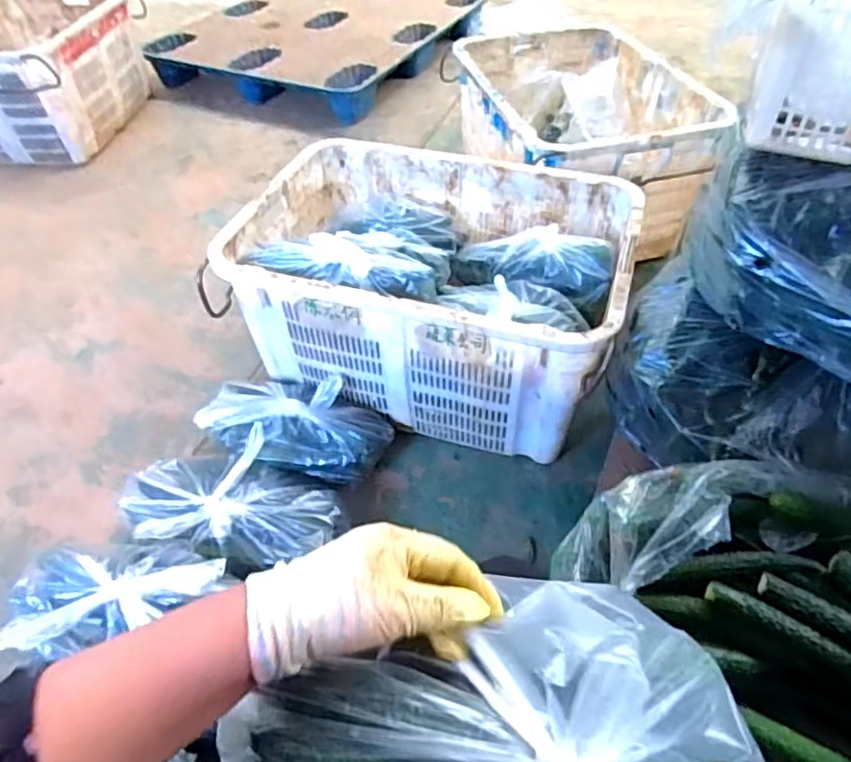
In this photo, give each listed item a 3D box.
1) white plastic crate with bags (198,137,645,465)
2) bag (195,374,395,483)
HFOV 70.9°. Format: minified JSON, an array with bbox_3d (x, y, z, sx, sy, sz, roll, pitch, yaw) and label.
[{"bbox_3d":[0.016,-0.179,1.151,0.655,0.308,0.467,13,49,12],"label":"white plastic crate with bags"},{"bbox_3d":[-0.234,0.074,1.084,0.336,0.120,0.161,8,49,9],"label":"bag"}]

